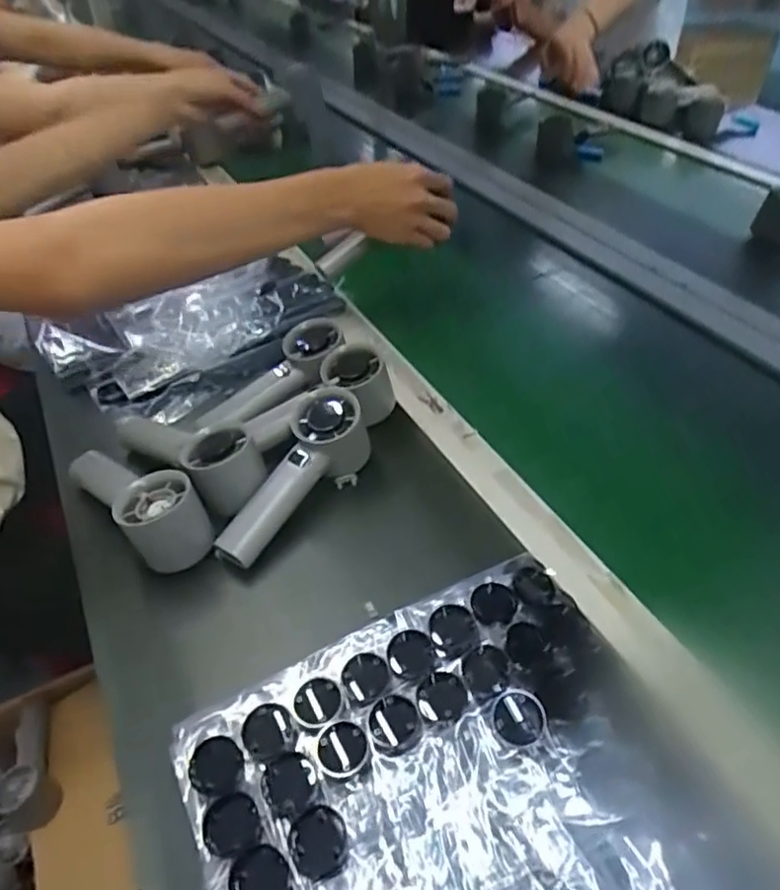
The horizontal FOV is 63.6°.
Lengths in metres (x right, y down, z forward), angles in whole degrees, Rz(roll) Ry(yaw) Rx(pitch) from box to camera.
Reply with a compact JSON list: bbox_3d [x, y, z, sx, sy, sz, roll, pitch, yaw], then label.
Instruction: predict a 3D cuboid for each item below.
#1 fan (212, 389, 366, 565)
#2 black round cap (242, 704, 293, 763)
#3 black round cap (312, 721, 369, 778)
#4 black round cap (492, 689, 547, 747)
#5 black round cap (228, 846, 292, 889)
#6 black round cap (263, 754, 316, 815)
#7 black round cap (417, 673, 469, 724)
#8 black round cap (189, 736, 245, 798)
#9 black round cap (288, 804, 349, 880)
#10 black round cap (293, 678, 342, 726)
[{"bbox_3d":[-0.071,0.022,0.491,0.069,0.059,0.148,12,45,15],"label":"fan"},{"bbox_3d":[-0.070,0.165,0.362,0.028,0.004,0.031,-14,44,-12],"label":"black round cap"},{"bbox_3d":[-0.027,0.170,0.352,0.030,0.004,0.029,-1,43,1],"label":"black round cap"},{"bbox_3d":[0.074,0.156,0.360,0.029,0.012,0.027,-1,43,1],"label":"black round cap"},{"bbox_3d":[-0.066,0.222,0.319,0.030,0.007,0.031,-1,43,1],"label":"black round cap"},{"bbox_3d":[-0.054,0.185,0.343,0.027,0.004,0.030,-14,44,-12],"label":"black round cap"},{"bbox_3d":[0.030,0.148,0.369,0.028,0.005,0.029,-1,43,1],"label":"black round cap"},{"bbox_3d":[-0.097,0.183,0.355,0.030,0.012,0.031,-1,43,1],"label":"black round cap"},{"bbox_3d":[-0.037,0.203,0.322,0.029,0.004,0.031,-1,43,1],"label":"black round cap"},{"bbox_3d":[-0.042,0.151,0.369,0.027,0.005,0.026,-1,43,1],"label":"black round cap"}]

